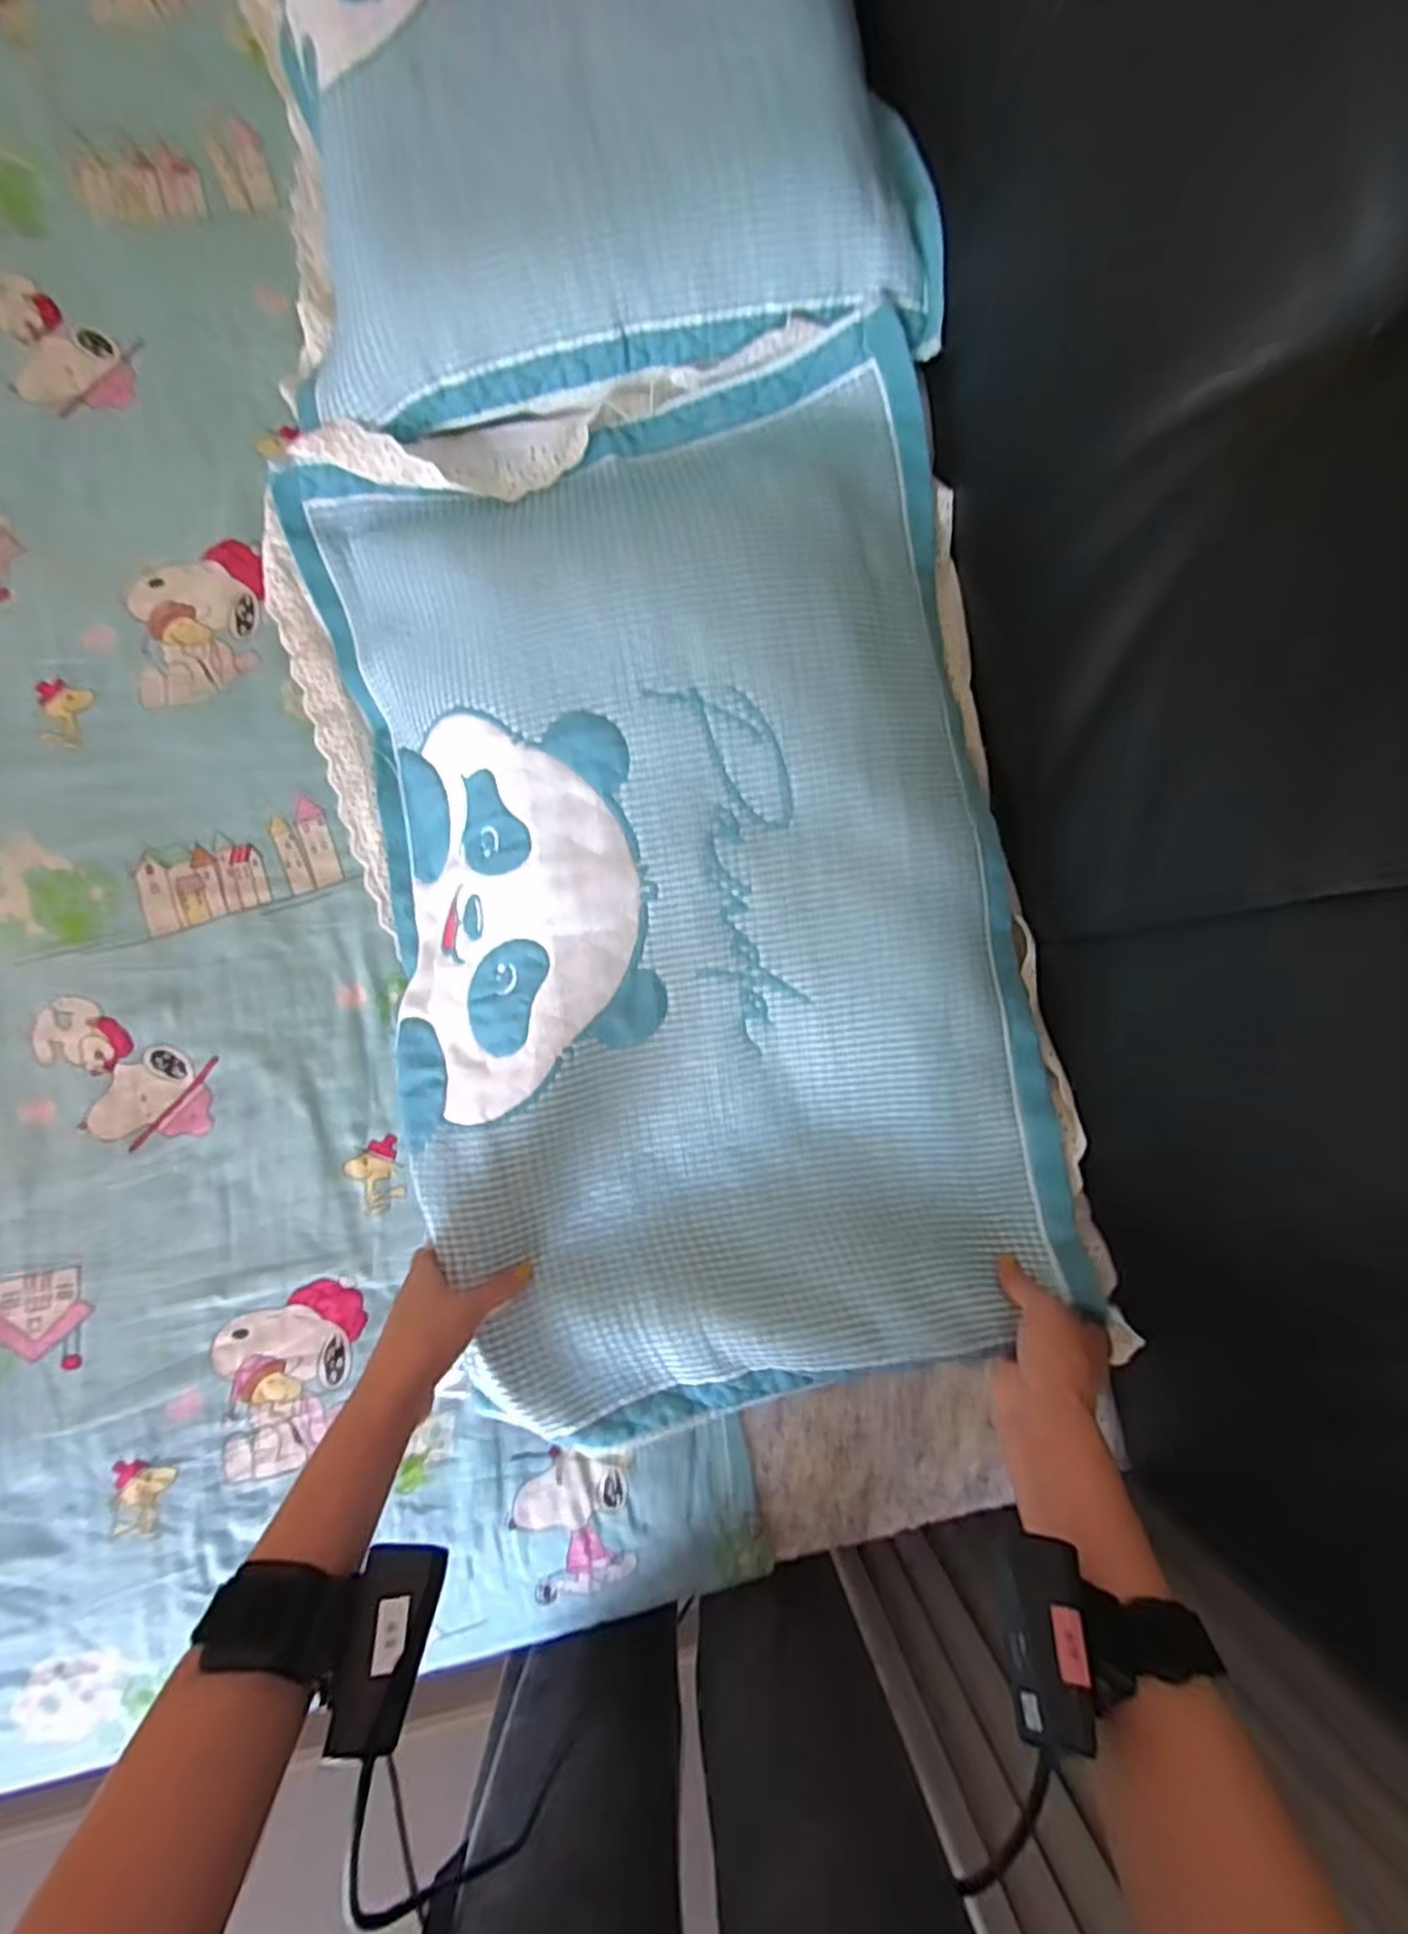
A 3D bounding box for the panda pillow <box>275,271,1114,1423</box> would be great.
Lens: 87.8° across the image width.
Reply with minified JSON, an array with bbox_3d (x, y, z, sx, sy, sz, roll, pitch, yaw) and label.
[{"bbox_3d":[-0.011,-0.063,0.535,0.463,0.115,0.703,-14,87,-5],"label":"panda pillow"}]

